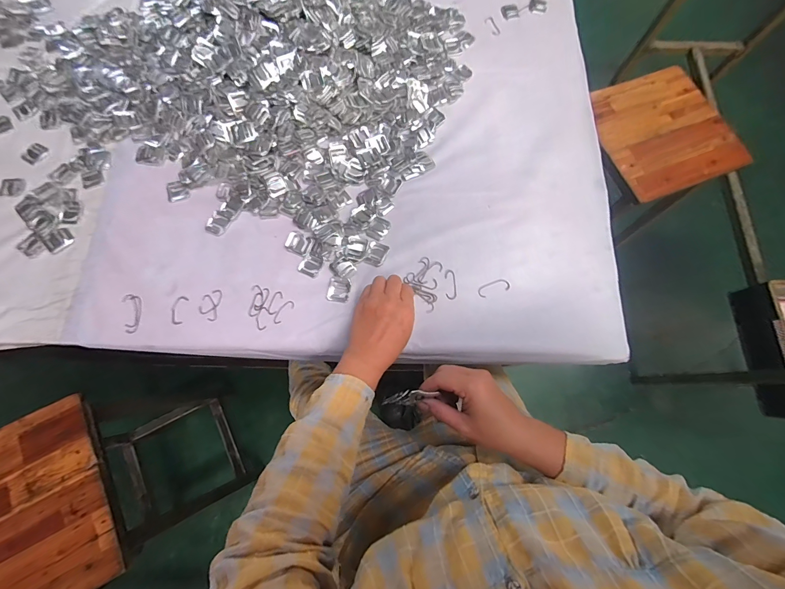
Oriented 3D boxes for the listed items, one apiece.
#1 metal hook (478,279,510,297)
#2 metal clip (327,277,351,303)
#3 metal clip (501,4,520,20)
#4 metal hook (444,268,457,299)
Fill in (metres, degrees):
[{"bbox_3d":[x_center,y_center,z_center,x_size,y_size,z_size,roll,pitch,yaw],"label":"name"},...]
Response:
[{"bbox_3d":[0.146,-0.010,0.489,0.046,0.004,0.019,-18,76,-6],"label":"metal hook"},{"bbox_3d":[-0.076,-0.008,0.482,0.030,0.004,0.035,7,75,1],"label":"metal clip"},{"bbox_3d":[0.221,-0.531,0.636,0.033,0.005,0.033,-21,76,-7],"label":"metal clip"},{"bbox_3d":[0.084,-0.015,0.489,0.016,0.004,0.044,-2,75,-2],"label":"metal hook"}]

